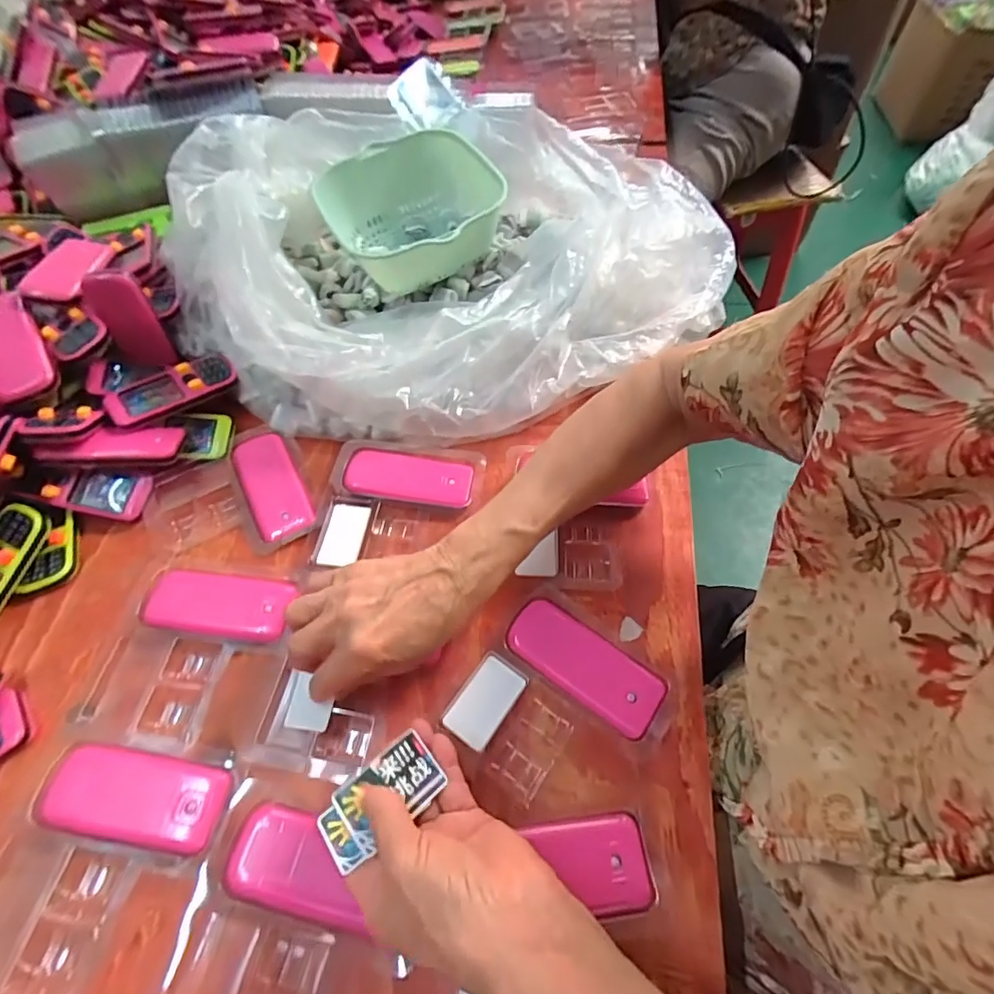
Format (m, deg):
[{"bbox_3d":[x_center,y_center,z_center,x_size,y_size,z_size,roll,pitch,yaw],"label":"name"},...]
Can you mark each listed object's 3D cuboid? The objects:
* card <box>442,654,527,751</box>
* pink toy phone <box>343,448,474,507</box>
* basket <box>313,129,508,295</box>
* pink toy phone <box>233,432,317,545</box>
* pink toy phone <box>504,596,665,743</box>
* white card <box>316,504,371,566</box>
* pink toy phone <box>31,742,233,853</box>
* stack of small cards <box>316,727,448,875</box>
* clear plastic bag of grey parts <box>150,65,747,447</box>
[{"bbox_3d":[-0.008,0.134,0.334,0.033,0.009,0.053,31,63,18],"label":"card"},{"bbox_3d":[-0.074,-0.018,0.431,0.105,0.008,0.045,6,58,4],"label":"pink toy phone"},{"bbox_3d":[-0.075,-0.278,0.507,0.159,0.071,0.176,-28,61,-15],"label":"basket"},{"bbox_3d":[-0.190,-0.011,0.428,0.044,0.010,0.104,-25,61,-15],"label":"pink toy phone"},{"bbox_3d":[0.058,0.112,0.346,0.105,0.013,0.044,32,63,19],"label":"pink toy phone"},{"bbox_3d":[-0.123,0.030,0.412,0.031,0.004,0.051,10,72,2],"label":"white card"},{"bbox_3d":[-0.218,0.183,0.313,0.108,0.019,0.046,7,58,4],"label":"pink toy phone"},{"bbox_3d":[-0.061,0.157,0.267,0.064,0.004,0.035,-36,64,-20],"label":"stack of small cards"},{"bbox_3d":[-0.051,-0.245,0.498,0.456,0.134,0.387,-28,62,-17],"label":"clear plastic bag of grey parts"}]

